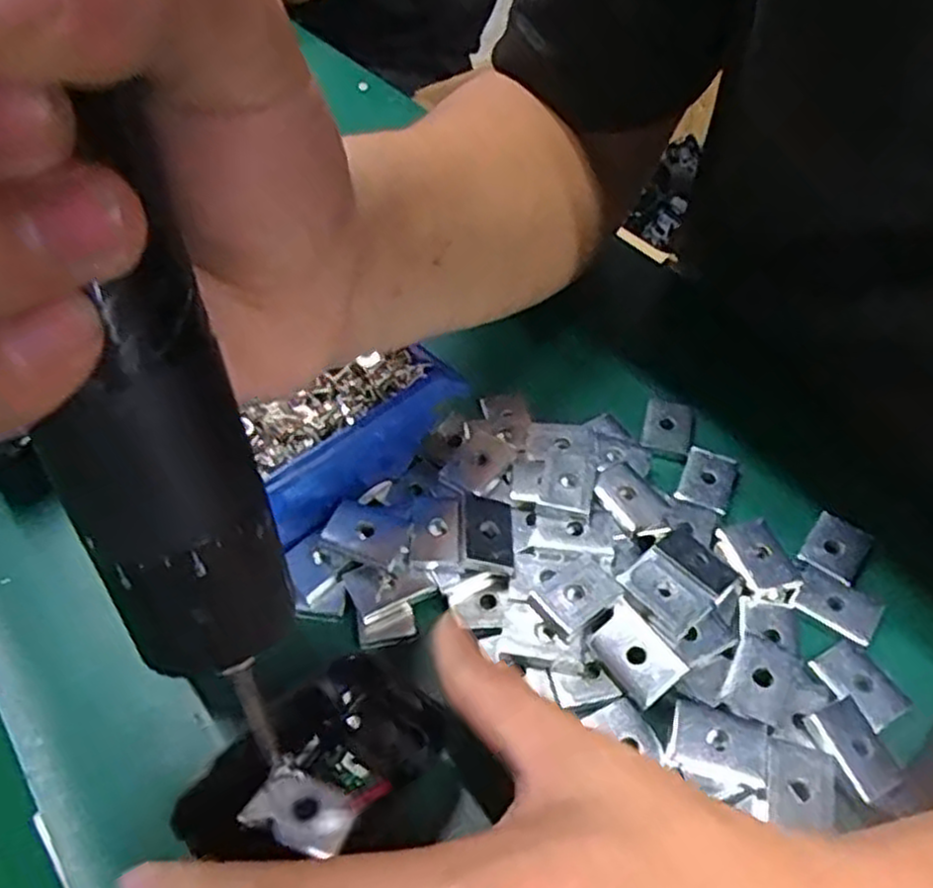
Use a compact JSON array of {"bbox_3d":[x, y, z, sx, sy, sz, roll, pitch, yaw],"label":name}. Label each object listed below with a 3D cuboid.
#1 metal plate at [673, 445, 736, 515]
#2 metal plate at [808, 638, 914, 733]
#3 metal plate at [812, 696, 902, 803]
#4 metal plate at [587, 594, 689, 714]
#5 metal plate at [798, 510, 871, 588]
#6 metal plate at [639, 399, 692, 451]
[{"bbox_3d":[0.096,0.012,0.299,0.020,0.004,0.030,19,51,15],"label":"metal plate"},{"bbox_3d":[0.129,0.078,0.246,0.019,0.004,0.027,-22,53,-19],"label":"metal plate"},{"bbox_3d":[0.119,0.092,0.229,0.018,0.004,0.027,-12,59,-25],"label":"metal plate"},{"bbox_3d":[0.054,0.068,0.244,0.018,0.009,0.031,-28,55,-23],"label":"metal plate"},{"bbox_3d":[0.138,0.038,0.281,0.019,0.004,0.025,31,55,24],"label":"metal plate"},{"bbox_3d":[0.085,-0.008,0.319,0.019,0.004,0.026,11,50,9],"label":"metal plate"}]

